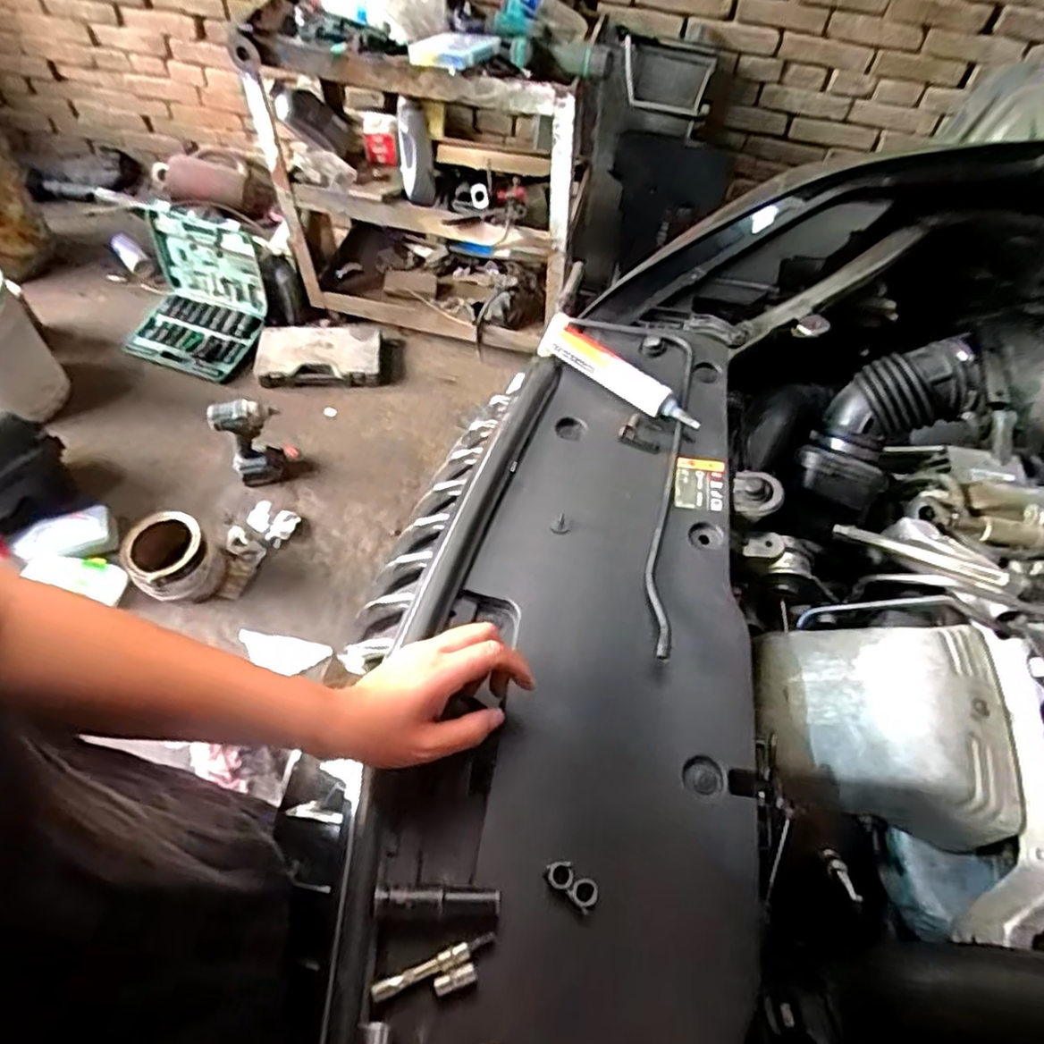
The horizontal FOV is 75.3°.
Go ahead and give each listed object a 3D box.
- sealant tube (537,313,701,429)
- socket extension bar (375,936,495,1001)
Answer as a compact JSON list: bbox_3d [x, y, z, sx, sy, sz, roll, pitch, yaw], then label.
[{"bbox_3d":[0.100,-0.154,0.701,0.187,0.038,0.038,37,62,17],"label":"sealant tube"},{"bbox_3d":[-0.054,0.275,0.420,0.078,0.015,0.010,-17,60,-15],"label":"socket extension bar"}]

